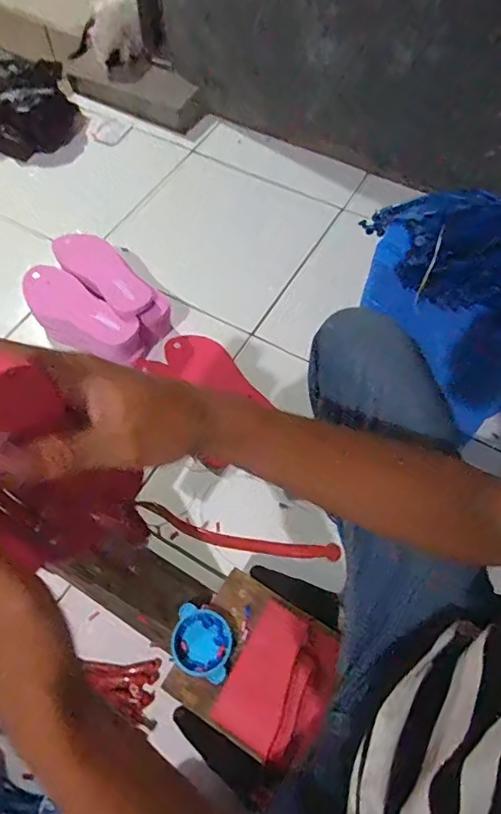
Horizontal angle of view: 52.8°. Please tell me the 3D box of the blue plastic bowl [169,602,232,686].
[{"bbox_3d":[-0.060,0.293,0.629,0.075,0.018,0.073,15,63,8],"label":"blue plastic bowl"}]

